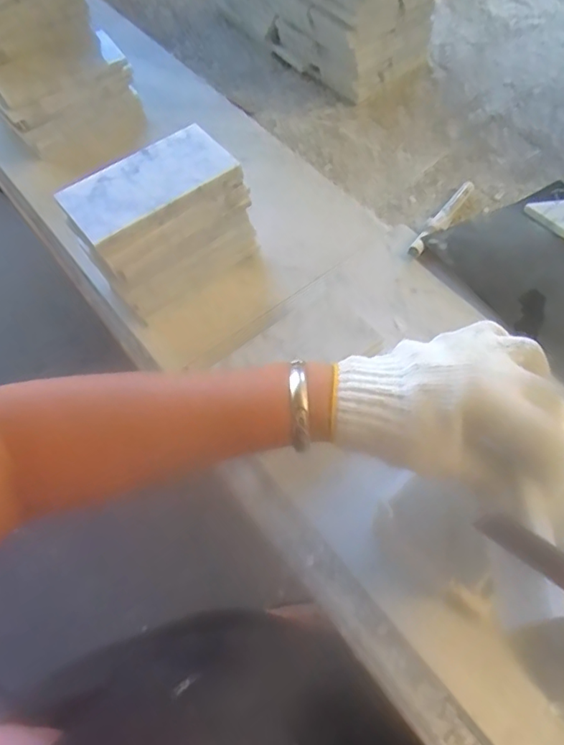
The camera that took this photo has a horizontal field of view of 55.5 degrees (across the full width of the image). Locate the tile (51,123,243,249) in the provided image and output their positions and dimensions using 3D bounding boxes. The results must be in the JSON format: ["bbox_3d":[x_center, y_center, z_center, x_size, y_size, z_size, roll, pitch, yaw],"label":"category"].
[{"bbox_3d":[-0.117,-0.169,0.470,0.147,0.012,0.068,-36,68,-16],"label":"tile"}]

